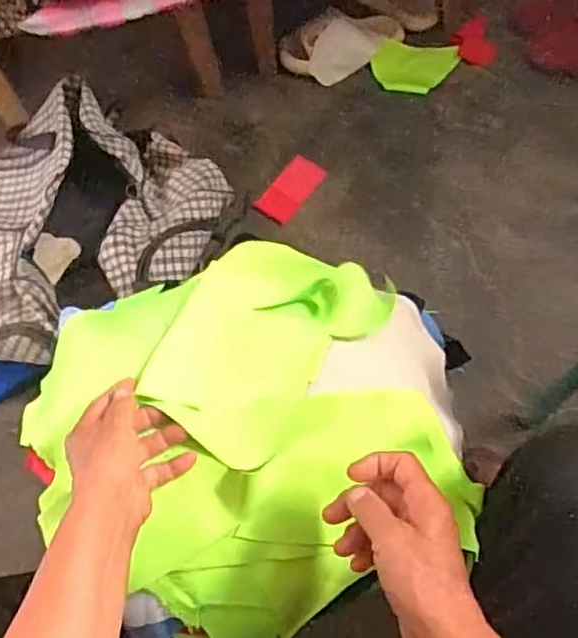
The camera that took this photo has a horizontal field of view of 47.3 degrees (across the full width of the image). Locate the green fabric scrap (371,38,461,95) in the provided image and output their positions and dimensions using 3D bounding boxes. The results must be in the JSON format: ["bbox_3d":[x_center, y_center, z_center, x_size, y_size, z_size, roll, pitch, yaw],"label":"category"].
[{"bbox_3d":[0.235,-0.472,1.228,0.154,0.026,0.098,3,64,8],"label":"green fabric scrap"}]

